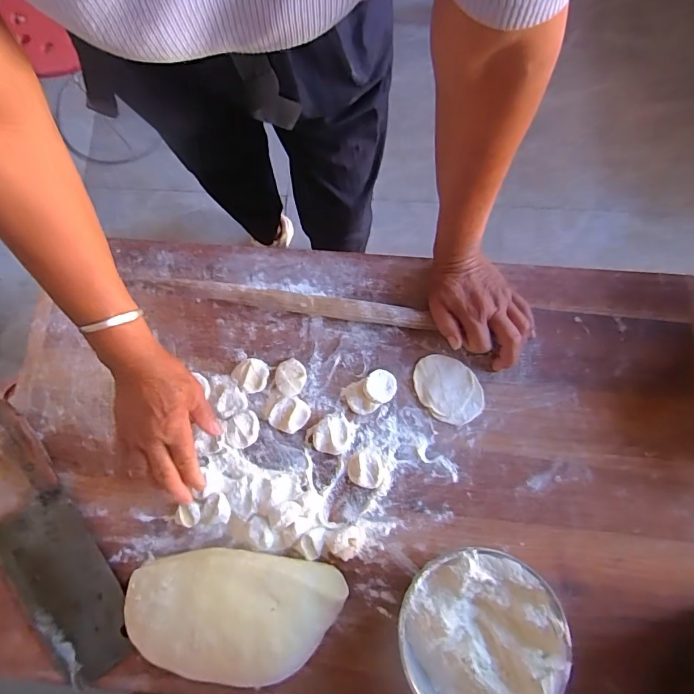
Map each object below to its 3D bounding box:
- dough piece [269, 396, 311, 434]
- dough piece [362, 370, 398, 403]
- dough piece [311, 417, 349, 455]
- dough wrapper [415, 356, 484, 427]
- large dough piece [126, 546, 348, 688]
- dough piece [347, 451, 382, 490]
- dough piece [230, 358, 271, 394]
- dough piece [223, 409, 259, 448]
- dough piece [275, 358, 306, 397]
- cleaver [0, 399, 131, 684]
[{"bbox_3d":[-0.064,0.076,0.486,0.037,0.010,0.040,0,78,1],"label":"dough piece"},{"bbox_3d":[0.037,0.045,0.488,0.034,0.013,0.037,0,78,1],"label":"dough piece"},{"bbox_3d":[-0.019,0.097,0.480,0.039,0.010,0.039,0,78,1],"label":"dough piece"},{"bbox_3d":[0.113,0.047,0.490,0.062,0.009,0.083,-40,80,-7],"label":"dough wrapper"},{"bbox_3d":[-0.113,0.263,0.430,0.207,0.052,0.110,6,78,2],"label":"large dough piece"},{"bbox_3d":[0.019,0.133,0.472,0.036,0.010,0.038,0,78,1],"label":"dough piece"},{"bbox_3d":[-0.109,0.031,0.496,0.040,0.011,0.036,30,80,7],"label":"dough piece"},{"bbox_3d":[-0.117,0.092,0.484,0.038,0.009,0.037,0,78,1],"label":"dough piece"},{"bbox_3d":[-0.064,0.034,0.495,0.034,0.008,0.041,3,78,2],"label":"dough piece"},{"bbox_3d":[-0.323,0.202,0.457,0.090,0.020,0.289,-36,79,-7],"label":"cleaver"}]

